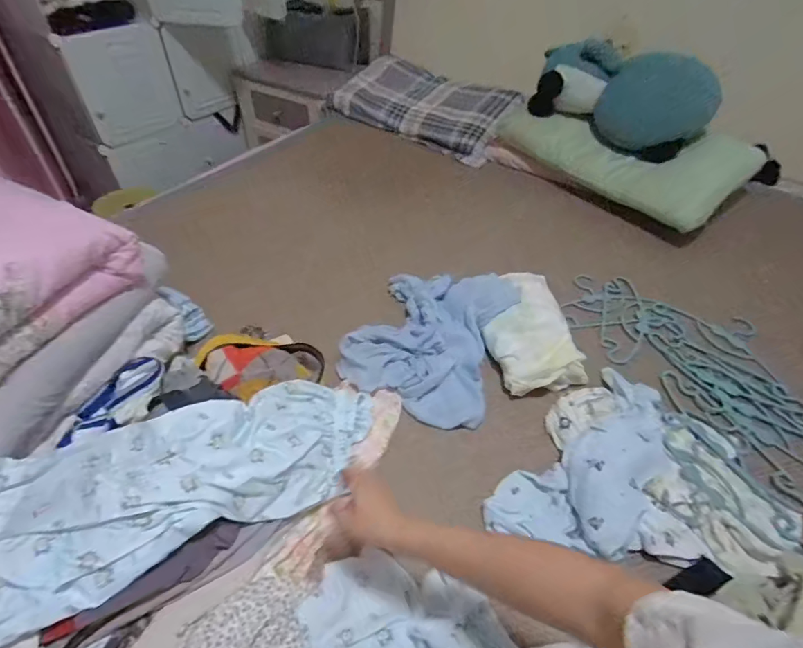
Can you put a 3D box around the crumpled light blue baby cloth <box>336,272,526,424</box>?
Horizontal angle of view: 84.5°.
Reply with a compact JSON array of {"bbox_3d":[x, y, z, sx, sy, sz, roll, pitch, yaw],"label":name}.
[{"bbox_3d":[0.058,0.015,0.868,0.281,0.067,0.352,18,47,14],"label":"crumpled light blue baby cloth"}]

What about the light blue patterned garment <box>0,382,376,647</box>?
[{"bbox_3d":[-0.280,0.187,0.596,0.532,0.119,0.233,-23,51,-24],"label":"light blue patterned garment"}]

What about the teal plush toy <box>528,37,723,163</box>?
[{"bbox_3d":[0.632,-0.657,1.301,0.506,0.241,0.163,29,50,23],"label":"teal plush toy"}]

